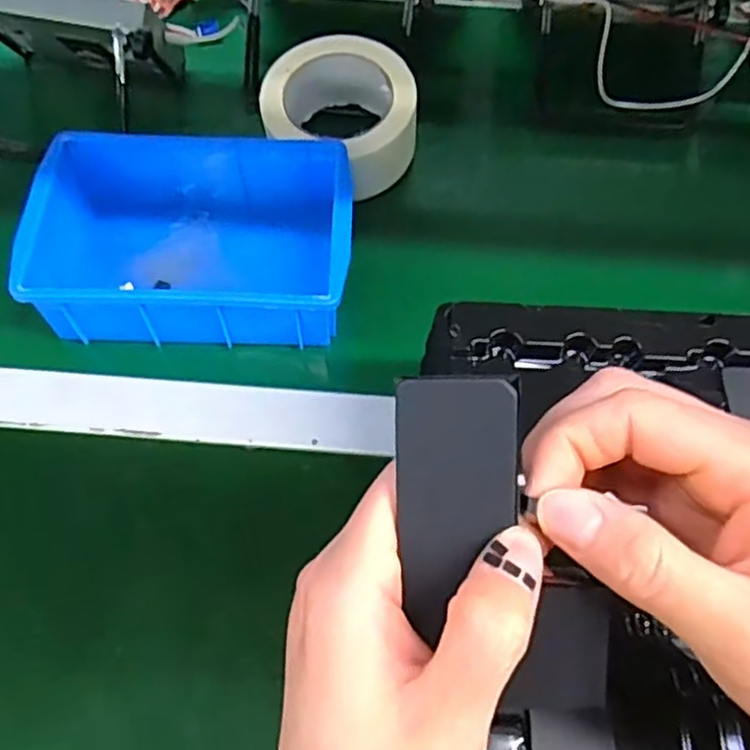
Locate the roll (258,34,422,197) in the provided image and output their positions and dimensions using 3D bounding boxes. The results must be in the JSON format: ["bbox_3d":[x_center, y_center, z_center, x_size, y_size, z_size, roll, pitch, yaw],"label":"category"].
[{"bbox_3d":[-0.025,-0.198,0.530,0.113,0.063,0.110,0,63,-1],"label":"roll"}]

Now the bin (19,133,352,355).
[{"bbox_3d":[-0.118,-0.095,0.478,0.203,0.065,0.153,0,63,-1],"label":"bin"}]

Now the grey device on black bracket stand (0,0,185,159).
[{"bbox_3d":[-0.242,-0.246,0.545,0.172,0.096,0.112,-1,63,-2],"label":"grey device on black bracket stand"}]

